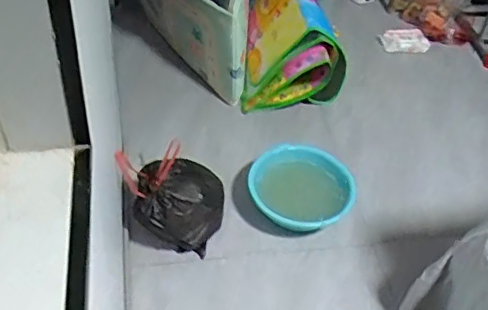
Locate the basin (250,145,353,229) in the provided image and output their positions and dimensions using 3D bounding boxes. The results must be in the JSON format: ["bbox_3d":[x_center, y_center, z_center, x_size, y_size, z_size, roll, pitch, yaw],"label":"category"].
[{"bbox_3d":[0.194,0.103,1.882,0.346,0.117,0.301,15,47,9],"label":"basin"}]

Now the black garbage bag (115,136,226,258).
[{"bbox_3d":[-0.209,0.101,1.709,0.296,0.305,0.260,3,46,-3],"label":"black garbage bag"}]

